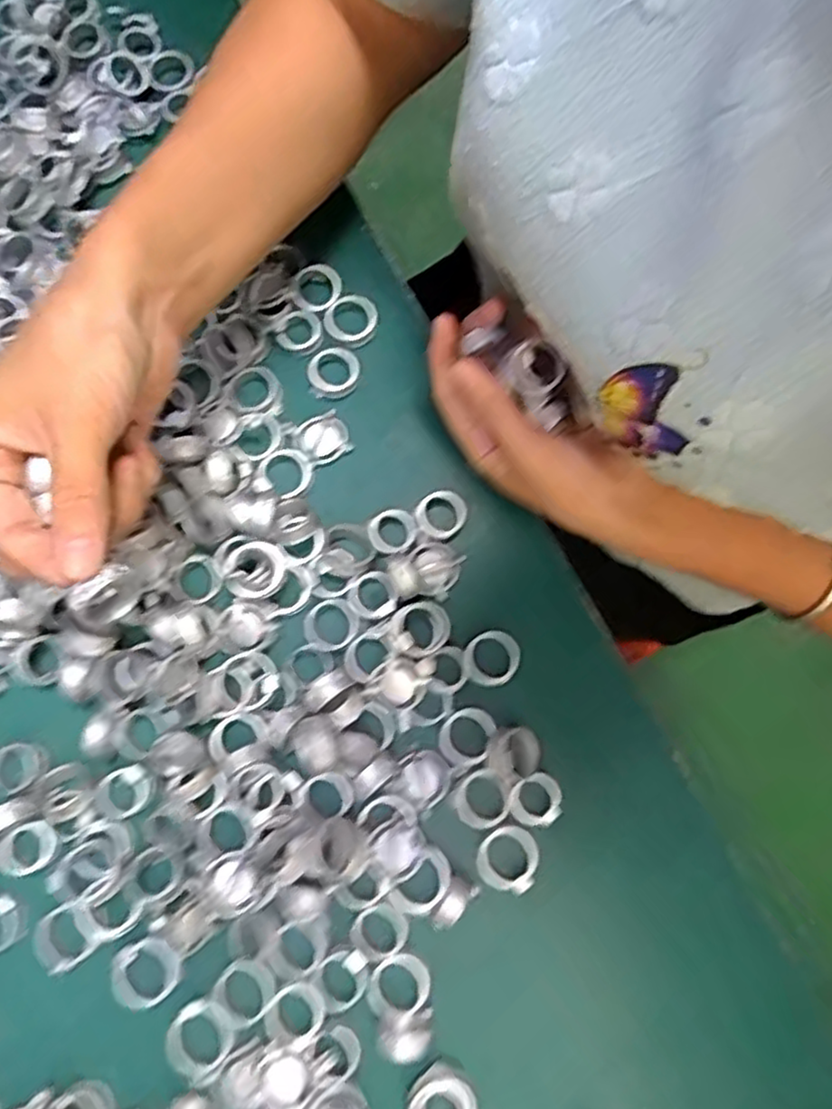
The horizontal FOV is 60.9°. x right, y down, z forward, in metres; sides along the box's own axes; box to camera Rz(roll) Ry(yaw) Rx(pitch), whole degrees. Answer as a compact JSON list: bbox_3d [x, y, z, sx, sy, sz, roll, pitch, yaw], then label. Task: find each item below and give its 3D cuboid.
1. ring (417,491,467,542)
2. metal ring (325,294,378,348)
[{"bbox_3d":[0.014,-0.021,0.367,0.026,0.007,0.023,-31,79,-7],"label":"ring"},{"bbox_3d":[-0.035,-0.129,0.390,0.030,0.004,0.028,0,77,0],"label":"metal ring"}]

